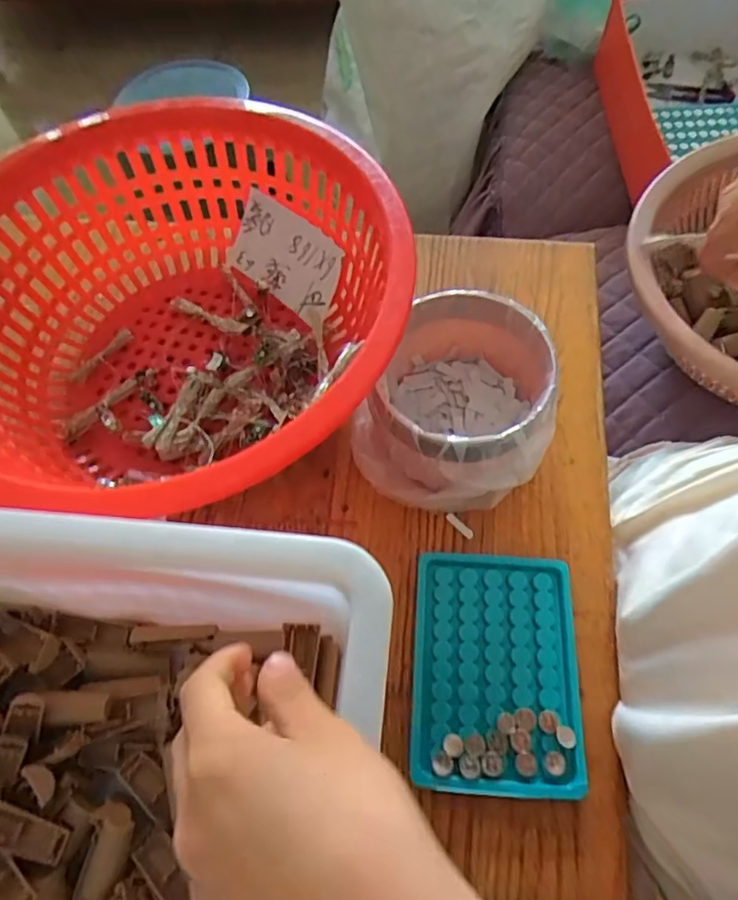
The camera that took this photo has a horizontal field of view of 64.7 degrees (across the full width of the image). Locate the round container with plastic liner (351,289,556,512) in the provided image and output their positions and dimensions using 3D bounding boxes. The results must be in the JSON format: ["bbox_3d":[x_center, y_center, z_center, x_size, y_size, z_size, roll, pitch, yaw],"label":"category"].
[{"bbox_3d":[0.061,-0.027,0.392,0.120,0.082,0.129,24,66,15],"label":"round container with plastic liner"}]

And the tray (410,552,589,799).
[{"bbox_3d":[0.077,0.131,0.352,0.097,0.014,0.132,2,62,5],"label":"tray"}]

